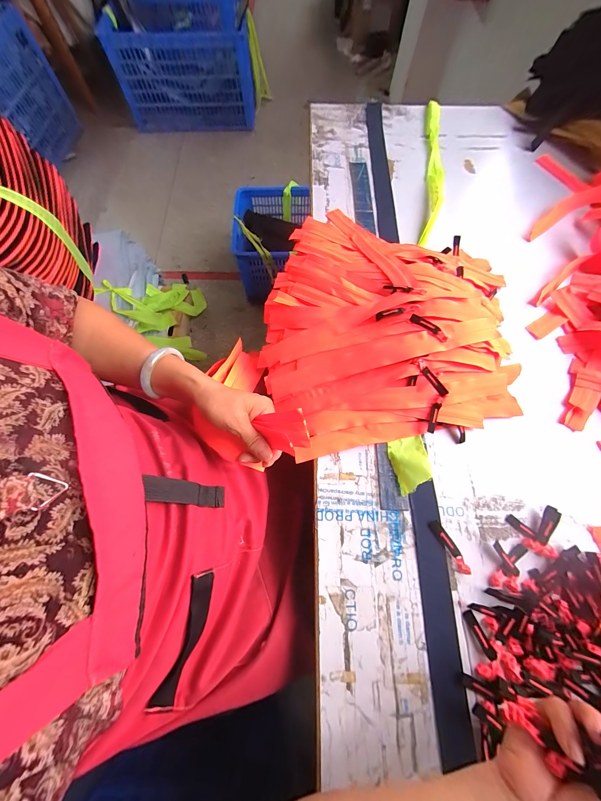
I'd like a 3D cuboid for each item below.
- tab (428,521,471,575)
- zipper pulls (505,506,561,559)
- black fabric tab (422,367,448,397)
[{"bbox_3d":[0.195,0.191,0.345,0.013,0.010,0.068,-26,68,-16],"label":"tab"},{"bbox_3d":[0.309,0.169,0.349,0.056,0.015,0.062,13,63,2],"label":"zipper pulls"},{"bbox_3d":[0.185,-0.026,0.364,0.009,0.012,0.045,-26,68,-16],"label":"black fabric tab"}]

